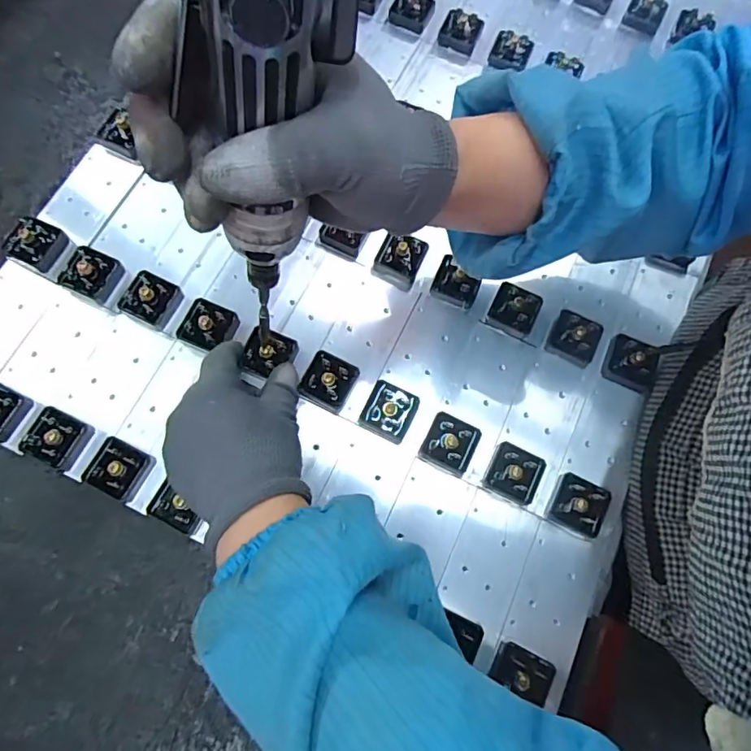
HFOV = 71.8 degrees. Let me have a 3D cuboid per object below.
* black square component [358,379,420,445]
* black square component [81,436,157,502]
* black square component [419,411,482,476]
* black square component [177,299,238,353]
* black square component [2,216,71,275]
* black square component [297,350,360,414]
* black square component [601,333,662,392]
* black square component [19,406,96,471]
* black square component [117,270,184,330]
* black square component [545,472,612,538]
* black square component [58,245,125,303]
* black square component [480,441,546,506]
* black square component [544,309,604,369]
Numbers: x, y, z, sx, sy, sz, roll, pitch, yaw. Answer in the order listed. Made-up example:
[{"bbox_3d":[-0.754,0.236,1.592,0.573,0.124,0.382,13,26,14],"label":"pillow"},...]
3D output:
[{"bbox_3d":[0.010,0.025,0.381,0.036,0.017,0.038,23,74,3],"label":"black square component"},{"bbox_3d":[-0.176,0.064,0.356,0.036,0.015,0.035,27,74,4],"label":"black square component"},{"bbox_3d":[0.054,0.050,0.377,0.035,0.014,0.037,25,74,3],"label":"black square component"},{"bbox_3d":[-0.124,-0.036,0.388,0.035,0.021,0.035,23,74,3],"label":"black square component"},{"bbox_3d":[-0.259,-0.100,0.399,0.039,0.018,0.036,20,74,1],"label":"black square component"},{"bbox_3d":[-0.035,0.005,0.384,0.036,0.018,0.037,29,74,4],"label":"black square component"},{"bbox_3d":[0.194,-0.012,0.391,0.033,0.021,0.036,22,74,2],"label":"black square component"},{"bbox_3d":[-0.221,0.044,0.361,0.038,0.015,0.035,25,74,3],"label":"black square component"},{"bbox_3d":[-0.168,-0.059,0.389,0.032,0.021,0.039,22,74,2],"label":"black square component"},{"bbox_3d":[0.142,0.089,0.363,0.033,0.015,0.035,25,74,3],"label":"black square component"},{"bbox_3d":[-0.216,-0.076,0.395,0.032,0.019,0.035,23,74,2],"label":"black square component"},{"bbox_3d":[0.098,0.070,0.372,0.036,0.016,0.036,28,74,4],"label":"black square component"},{"bbox_3d":[0.152,-0.029,0.396,0.035,0.017,0.036,28,74,4],"label":"black square component"}]

